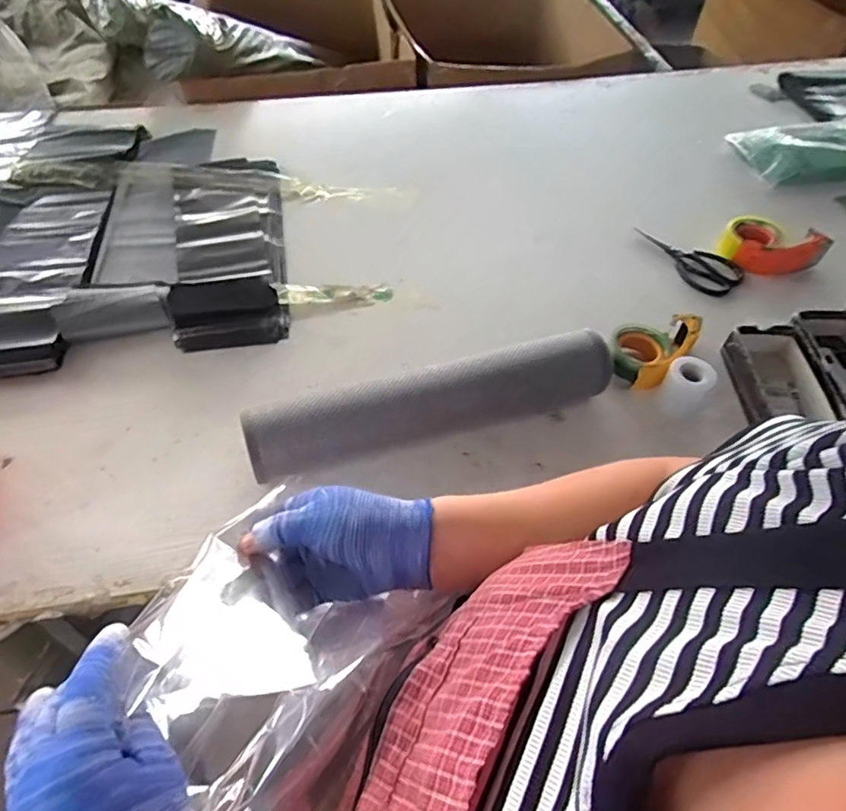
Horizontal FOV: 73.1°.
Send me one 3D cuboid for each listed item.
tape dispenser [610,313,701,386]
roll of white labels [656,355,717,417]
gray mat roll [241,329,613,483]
[{"bbox_3d":[0.350,-0.094,0.885,0.109,0.068,0.150,33,59,23],"label":"tape dispenser"},{"bbox_3d":[0.378,-0.026,0.823,0.061,0.067,0.067,0,52,0],"label":"roll of white labels"},{"bbox_3d":[0.023,0.007,0.782,0.503,0.091,0.084,-16,54,-12],"label":"gray mat roll"}]

